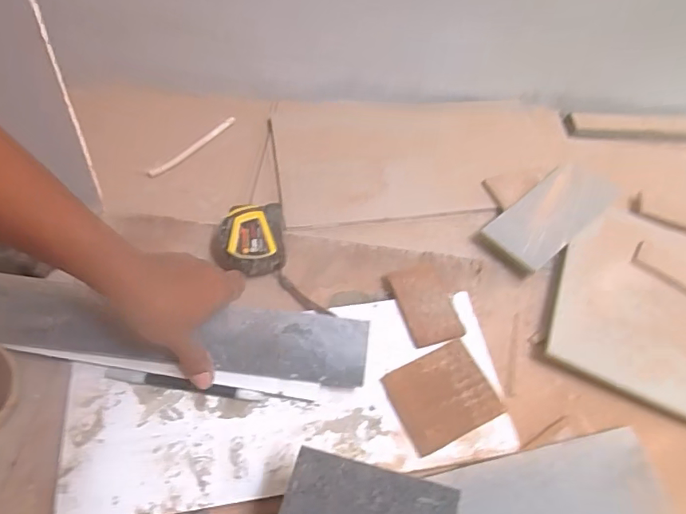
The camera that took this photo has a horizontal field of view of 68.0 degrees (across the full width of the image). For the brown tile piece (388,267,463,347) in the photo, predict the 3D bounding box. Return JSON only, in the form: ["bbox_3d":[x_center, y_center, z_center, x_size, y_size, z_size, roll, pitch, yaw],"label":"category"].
[{"bbox_3d":[0.089,0.049,0.541,0.061,0.010,0.091,-14,60,-11],"label":"brown tile piece"}]

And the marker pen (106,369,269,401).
[{"bbox_3d":[-0.147,0.119,0.471,0.146,0.006,0.010,8,56,2],"label":"marker pen"}]

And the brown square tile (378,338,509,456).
[{"bbox_3d":[0.094,0.133,0.485,0.094,0.013,0.079,-20,60,-16],"label":"brown square tile"}]

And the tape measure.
[{"bbox_3d":[-0.100,-0.015,0.553,0.073,0.040,0.075,-5,56,-7],"label":"tape measure"}]

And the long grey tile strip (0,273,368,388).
[{"bbox_3d":[-0.165,0.067,0.477,0.370,0.011,0.061,7,71,0],"label":"long grey tile strip"}]

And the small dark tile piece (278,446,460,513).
[{"bbox_3d":[0.016,0.179,0.356,0.118,0.004,0.062,11,57,13],"label":"small dark tile piece"}]

